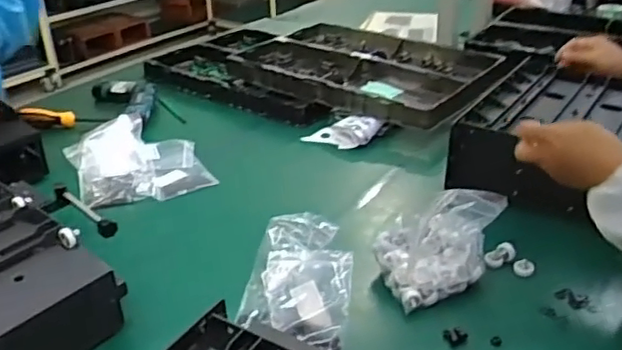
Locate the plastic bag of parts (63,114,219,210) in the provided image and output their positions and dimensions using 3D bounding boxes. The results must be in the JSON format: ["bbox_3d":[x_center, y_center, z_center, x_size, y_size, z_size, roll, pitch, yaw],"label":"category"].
[{"bbox_3d":[-0.284,-0.030,1.004,0.198,0.057,0.235,-15,32,-22],"label":"plastic bag of parts"}]

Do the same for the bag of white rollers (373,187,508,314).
[{"bbox_3d":[0.141,0.067,0.693,0.113,0.132,0.101,-7,30,-11],"label":"bag of white rollers"}]

